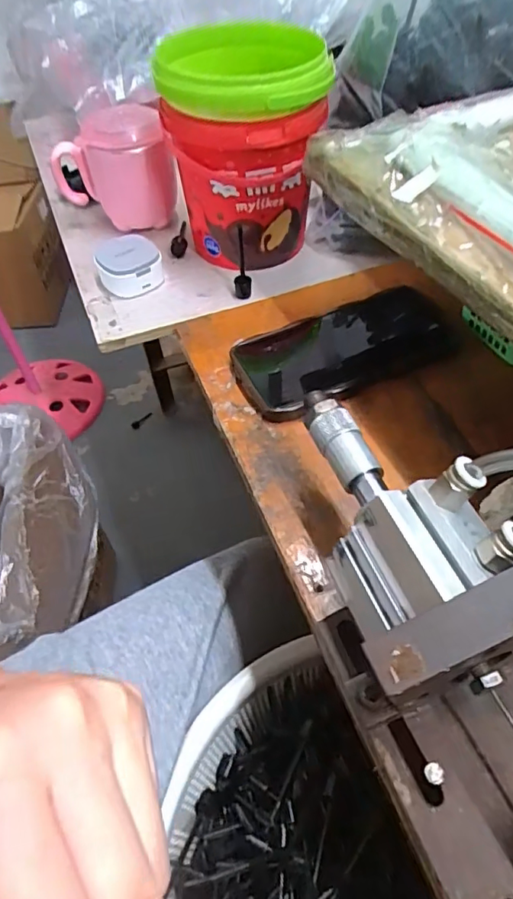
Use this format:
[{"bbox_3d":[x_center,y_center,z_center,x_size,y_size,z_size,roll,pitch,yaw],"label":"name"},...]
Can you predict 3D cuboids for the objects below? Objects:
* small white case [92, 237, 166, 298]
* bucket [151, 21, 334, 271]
[{"bbox_3d":[-0.113,-0.168,0.473,0.055,0.031,0.060,-11,53,-6],"label":"small white case"},{"bbox_3d":[-0.010,-0.249,0.453,0.119,0.156,0.123,-1,53,2],"label":"bucket"}]

